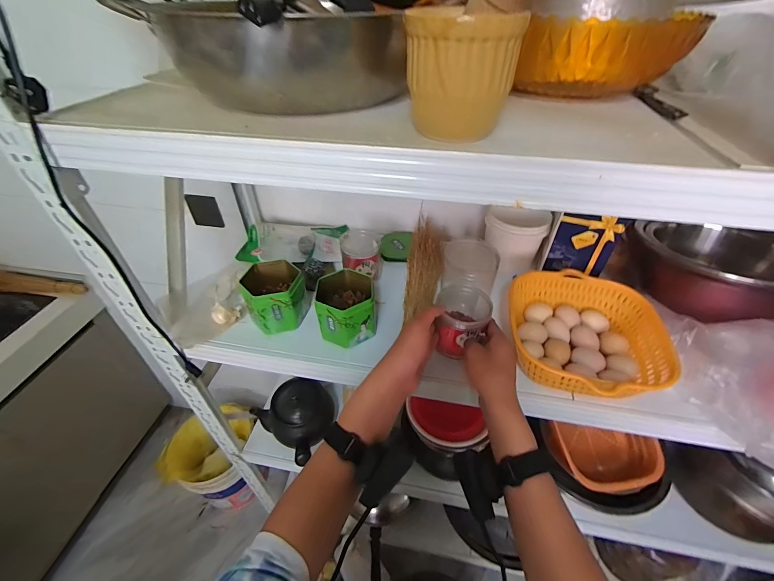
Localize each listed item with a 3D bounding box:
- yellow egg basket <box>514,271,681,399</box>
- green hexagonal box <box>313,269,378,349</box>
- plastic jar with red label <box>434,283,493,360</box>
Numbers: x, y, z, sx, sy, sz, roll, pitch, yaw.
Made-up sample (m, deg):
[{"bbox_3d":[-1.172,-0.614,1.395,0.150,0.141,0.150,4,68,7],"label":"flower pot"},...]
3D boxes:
[{"bbox_3d":[0.311,0.071,0.543,0.198,0.064,0.235,12,43,14],"label":"yellow egg basket"},{"bbox_3d":[-0.071,0.027,0.598,0.092,0.086,0.107,-9,43,-9],"label":"green hexagonal box"},{"bbox_3d":[0.117,0.051,0.545,0.076,0.089,0.072,0,42,0],"label":"plastic jar with red label"}]

